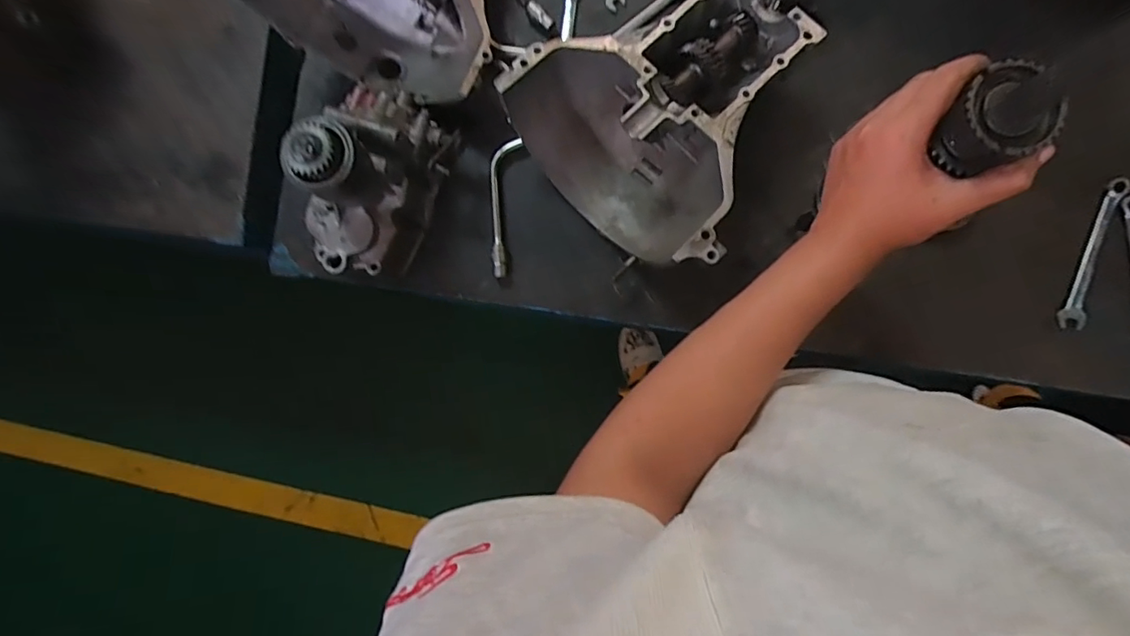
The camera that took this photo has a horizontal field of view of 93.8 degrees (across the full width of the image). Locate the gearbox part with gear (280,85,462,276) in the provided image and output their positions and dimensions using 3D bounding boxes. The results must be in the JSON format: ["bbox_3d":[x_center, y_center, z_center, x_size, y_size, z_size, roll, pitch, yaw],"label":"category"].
[{"bbox_3d":[-0.216,-0.156,0.596,0.122,0.188,0.217,18,91,4],"label":"gearbox part with gear"}]

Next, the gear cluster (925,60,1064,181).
[{"bbox_3d":[0.266,-0.124,0.328,0.057,0.034,0.052,-27,88,4],"label":"gear cluster"}]

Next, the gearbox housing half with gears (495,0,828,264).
[{"bbox_3d":[0.163,-0.230,0.615,0.396,0.139,0.280,-25,88,4],"label":"gearbox housing half with gears"}]

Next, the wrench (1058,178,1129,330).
[{"bbox_3d":[0.641,-0.078,0.638,0.025,0.009,0.189,19,91,4],"label":"wrench"}]

